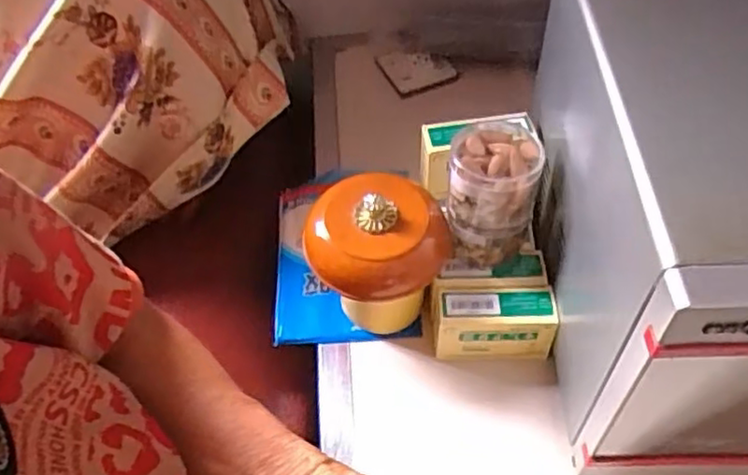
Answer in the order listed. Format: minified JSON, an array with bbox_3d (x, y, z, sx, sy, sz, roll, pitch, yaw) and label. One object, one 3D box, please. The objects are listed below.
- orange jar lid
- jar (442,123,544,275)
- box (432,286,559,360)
[{"bbox_3d":[0.003,-0.005,0.581,0.127,0.054,0.116,-7,52,-2],"label":"orange jar lid"},{"bbox_3d":[0.103,-0.036,0.593,0.074,0.113,0.078,6,52,8],"label":"jar"},{"bbox_3d":[0.110,0.079,0.619,0.106,0.064,0.043,2,52,5],"label":"box"}]

